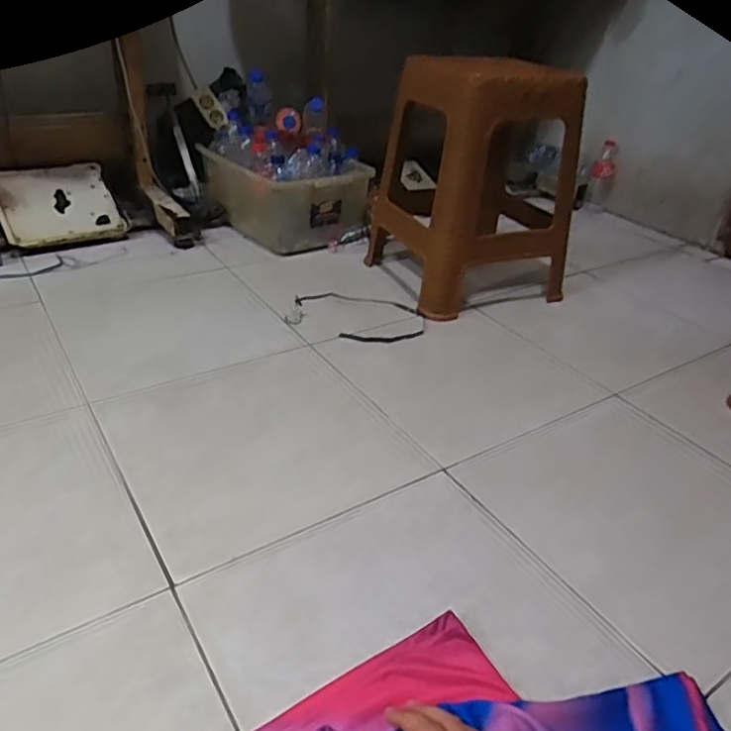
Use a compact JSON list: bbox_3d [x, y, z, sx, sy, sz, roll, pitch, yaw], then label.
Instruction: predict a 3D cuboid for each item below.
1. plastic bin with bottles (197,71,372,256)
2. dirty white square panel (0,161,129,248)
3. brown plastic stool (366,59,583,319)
[{"bbox_3d":[-0.244,-0.533,1.612,0.299,0.320,0.469,-21,41,-34],"label":"plastic bin with bottles"},{"bbox_3d":[-0.753,-0.394,1.480,0.262,0.033,0.232,-20,68,-25],"label":"dirty white square panel"},{"bbox_3d":[0.222,-0.403,1.304,0.301,0.454,0.360,-12,36,-24],"label":"brown plastic stool"}]

